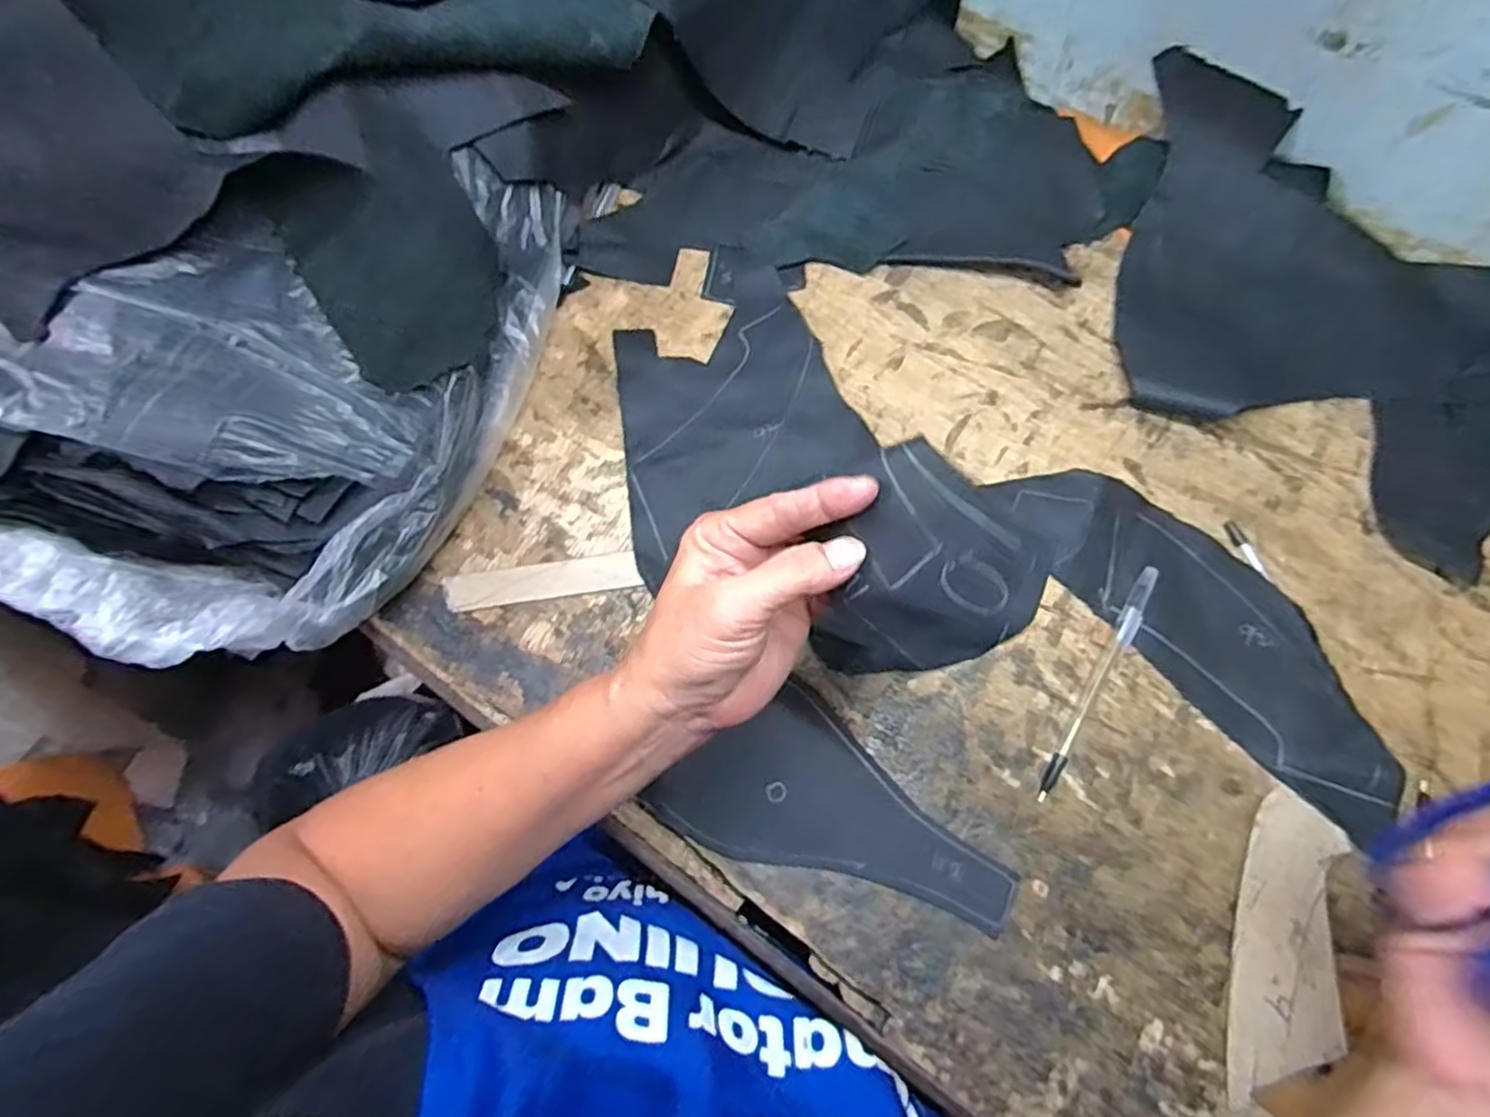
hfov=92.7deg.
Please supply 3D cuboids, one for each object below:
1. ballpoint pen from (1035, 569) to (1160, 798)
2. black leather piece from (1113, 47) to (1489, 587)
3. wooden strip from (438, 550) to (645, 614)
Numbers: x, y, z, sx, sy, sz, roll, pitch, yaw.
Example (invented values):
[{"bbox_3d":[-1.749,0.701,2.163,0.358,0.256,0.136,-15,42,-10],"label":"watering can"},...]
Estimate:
[{"bbox_3d":[0.210,0.072,0.420,0.013,0.010,0.156,32,75,9],"label":"ballpoint pen"},{"bbox_3d":[0.416,-0.148,0.472,0.407,0.051,0.227,32,75,9],"label":"black leather piece"},{"bbox_3d":[-0.126,0.014,0.441,0.117,0.004,0.024,-9,73,-3],"label":"wooden strip"}]

